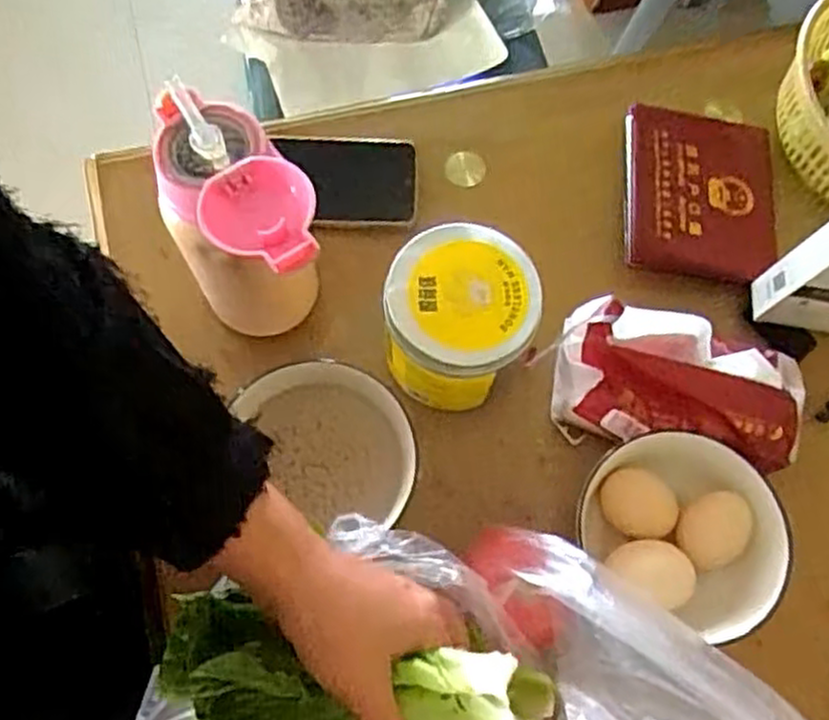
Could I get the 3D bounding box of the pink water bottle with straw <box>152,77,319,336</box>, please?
[{"bbox_3d":[-0.101,-0.064,0.458,0.069,0.177,0.132,-31,74,-13],"label":"pink water bottle with straw"}]

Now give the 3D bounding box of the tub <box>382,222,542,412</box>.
[{"bbox_3d":[0.028,-0.021,0.503,0.089,0.106,0.096,1,69,-2],"label":"tub"}]

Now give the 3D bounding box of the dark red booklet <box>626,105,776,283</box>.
[{"bbox_3d":[0.223,-0.133,0.583,0.115,0.009,0.143,7,69,0],"label":"dark red booklet"}]

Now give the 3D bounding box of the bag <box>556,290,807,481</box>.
[{"bbox_3d":[0.175,0.010,0.495,0.160,0.070,0.091,15,69,3],"label":"bag"}]

